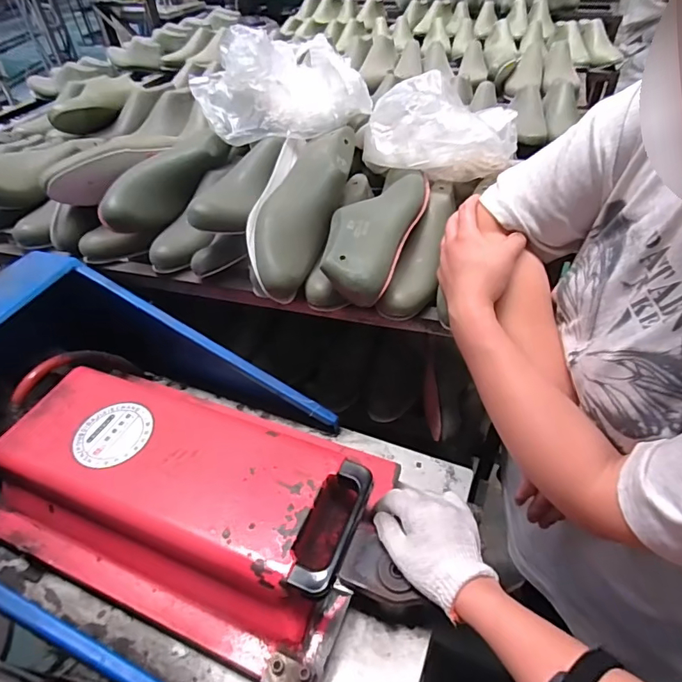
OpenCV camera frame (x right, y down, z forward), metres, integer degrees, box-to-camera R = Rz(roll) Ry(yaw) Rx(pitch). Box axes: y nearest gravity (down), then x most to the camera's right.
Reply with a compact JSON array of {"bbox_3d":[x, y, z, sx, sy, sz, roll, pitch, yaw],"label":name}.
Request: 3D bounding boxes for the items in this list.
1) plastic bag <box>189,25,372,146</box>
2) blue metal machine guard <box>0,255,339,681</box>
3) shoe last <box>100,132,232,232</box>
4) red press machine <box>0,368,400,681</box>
[{"bbox_3d":[-0.095,-0.392,0.719,0.249,0.123,0.154,-11,39,-12],"label":"plastic bag"},{"bbox_3d":[-0.336,0.104,0.616,0.528,0.219,0.405,14,41,18],"label":"blue metal machine guard"},{"bbox_3d":[-0.277,-0.252,0.746,0.063,0.080,0.236,25,61,30],"label":"shoe last"},{"bbox_3d":[-0.201,0.173,0.603,0.490,0.120,0.283,15,42,20],"label":"red press machine"}]

